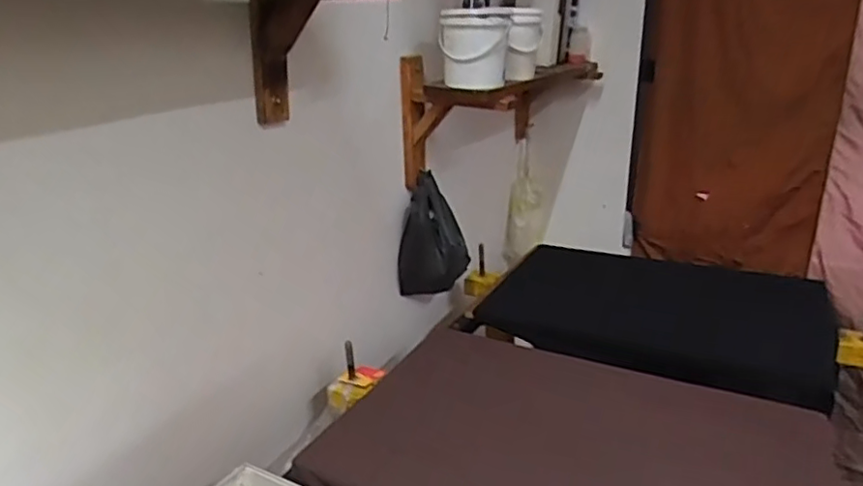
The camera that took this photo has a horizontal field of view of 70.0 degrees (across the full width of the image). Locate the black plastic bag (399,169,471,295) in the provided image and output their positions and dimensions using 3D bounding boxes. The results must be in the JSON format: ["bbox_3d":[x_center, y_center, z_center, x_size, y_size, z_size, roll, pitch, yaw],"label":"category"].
[{"bbox_3d":[0.005,-0.003,1.274,0.146,0.243,0.071,3,21,3],"label":"black plastic bag"}]

